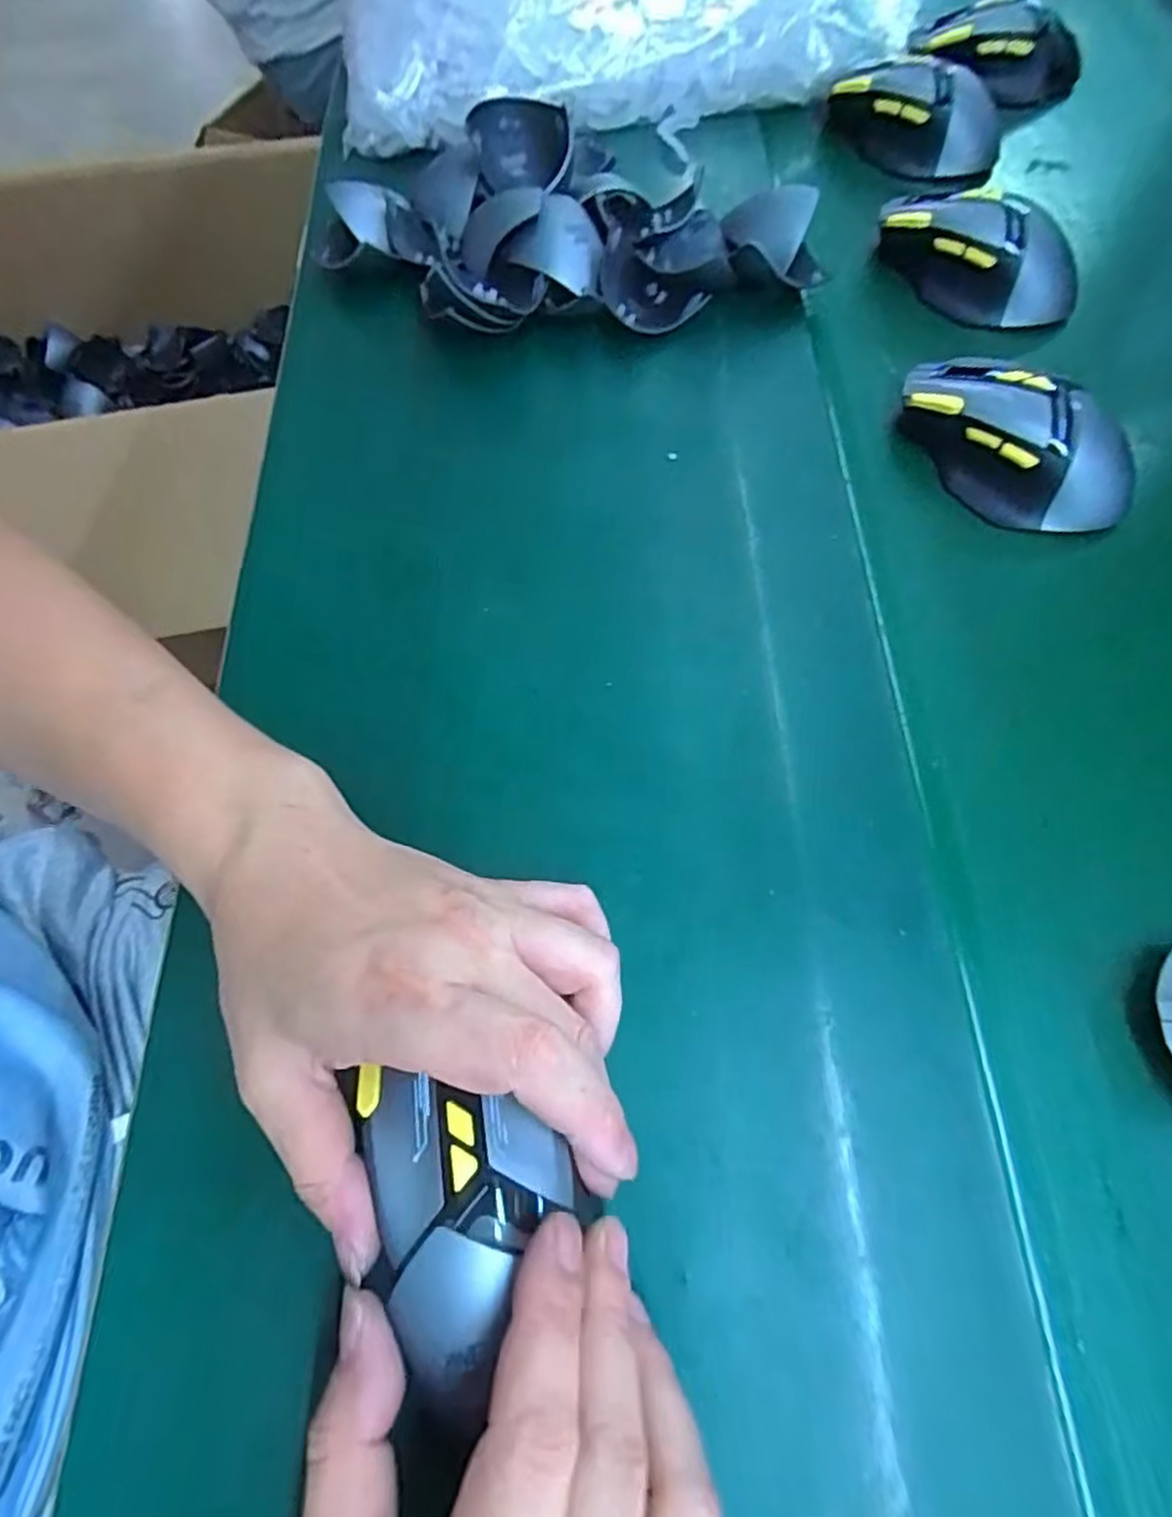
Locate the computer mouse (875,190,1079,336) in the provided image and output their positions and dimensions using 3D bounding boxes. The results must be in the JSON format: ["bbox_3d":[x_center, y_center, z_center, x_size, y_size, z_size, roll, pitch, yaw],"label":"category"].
[{"bbox_3d":[0.218,-0.282,0.387,0.118,0.039,0.065,30,71,13],"label":"computer mouse"}]

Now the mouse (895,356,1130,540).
[{"bbox_3d":[0.203,-0.154,0.336,0.059,0.033,0.117,-36,71,-13],"label":"mouse"}]

